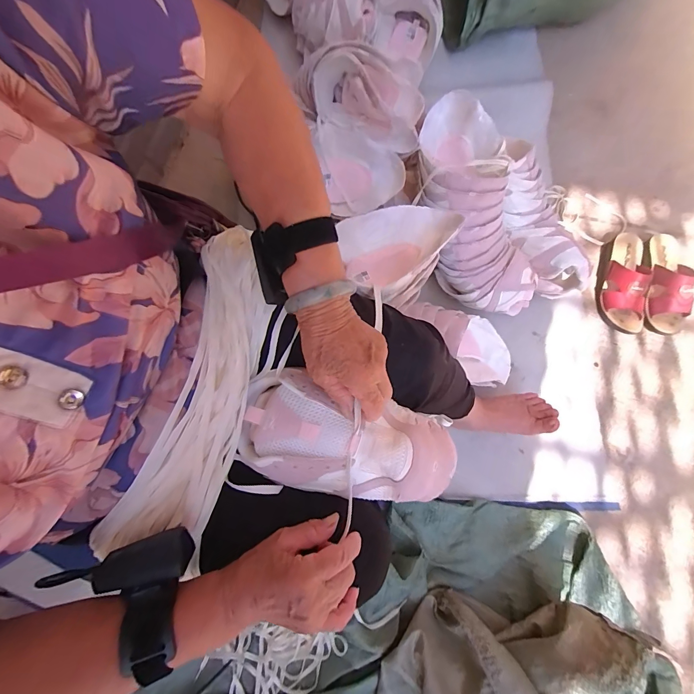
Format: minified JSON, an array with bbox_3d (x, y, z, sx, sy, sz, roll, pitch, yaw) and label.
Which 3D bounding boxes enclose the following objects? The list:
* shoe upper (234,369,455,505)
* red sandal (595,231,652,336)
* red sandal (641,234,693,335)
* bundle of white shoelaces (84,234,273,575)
[{"bbox_3d":[-0.001,0.098,0.360,0.223,0.053,0.108,15,79,2],"label":"shoe upper"},{"bbox_3d":[0.613,-0.151,0.765,0.093,0.082,0.229,12,78,6],"label":"red sandal"},{"bbox_3d":[0.700,-0.148,0.759,0.083,0.077,0.232,13,78,6],"label":"red sandal"},{"bbox_3d":[-0.150,0.039,0.354,0.095,0.063,0.349,13,78,4],"label":"bundle of white shoelaces"}]

